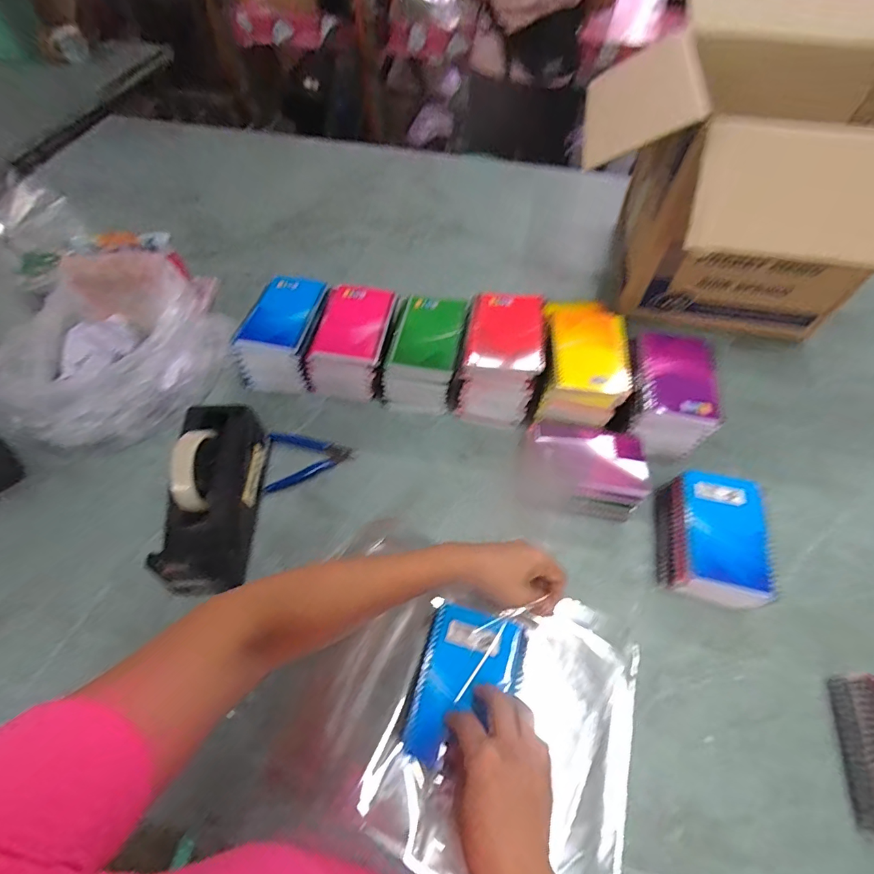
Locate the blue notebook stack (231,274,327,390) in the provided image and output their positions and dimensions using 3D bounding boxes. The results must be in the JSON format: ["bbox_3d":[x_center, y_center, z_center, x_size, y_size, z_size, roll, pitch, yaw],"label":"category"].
[{"bbox_3d":[-0.214,-0.147,0.637,0.104,0.097,0.141,12,58,7],"label":"blue notebook stack"}]

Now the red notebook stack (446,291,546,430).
[{"bbox_3d":[0.088,-0.105,0.605,0.105,0.109,0.152,15,59,8],"label":"red notebook stack"}]

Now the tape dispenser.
[{"bbox_3d":[-0.255,0.067,0.501,0.079,0.107,0.213,1,71,0],"label":"tape dispenser"}]

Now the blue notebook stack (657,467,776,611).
[{"bbox_3d":[0.313,0.117,0.497,0.097,0.065,0.142,9,58,5],"label":"blue notebook stack"}]

